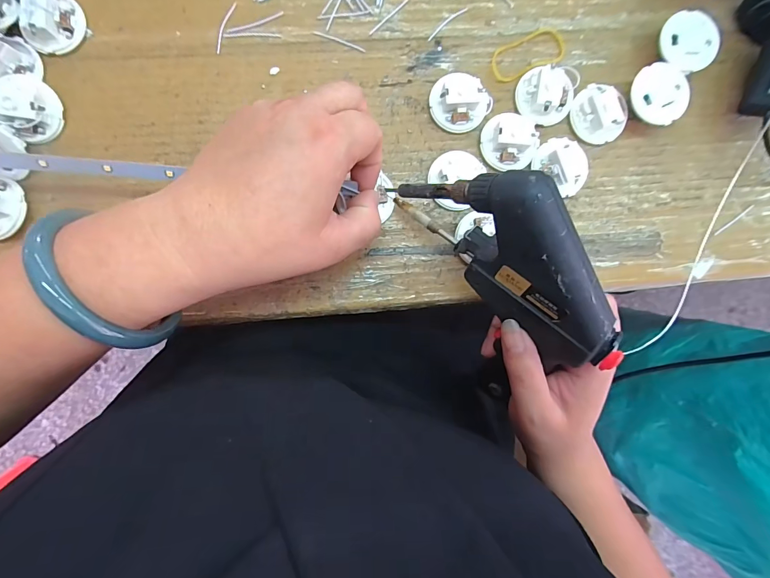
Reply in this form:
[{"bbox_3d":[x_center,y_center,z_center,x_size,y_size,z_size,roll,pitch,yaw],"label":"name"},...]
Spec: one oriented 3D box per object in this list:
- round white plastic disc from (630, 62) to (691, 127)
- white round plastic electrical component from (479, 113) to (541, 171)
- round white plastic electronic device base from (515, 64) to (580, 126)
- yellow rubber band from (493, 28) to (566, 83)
[{"bbox_3d":[0.180,-0.128,0.251,0.037,0.018,0.038,0,90,-4],"label":"round white plastic disc"},{"bbox_3d":[0.084,-0.099,0.246,0.035,0.013,0.038,0,90,-4],"label":"white round plastic electrical component"},{"bbox_3d":[0.109,-0.130,0.248,0.037,0.016,0.032,34,88,-3],"label":"round white plastic electronic device base"},{"bbox_3d":[0.098,-0.161,0.254,0.053,0.004,0.026,-23,92,-3],"label":"yellow rubber band"}]

